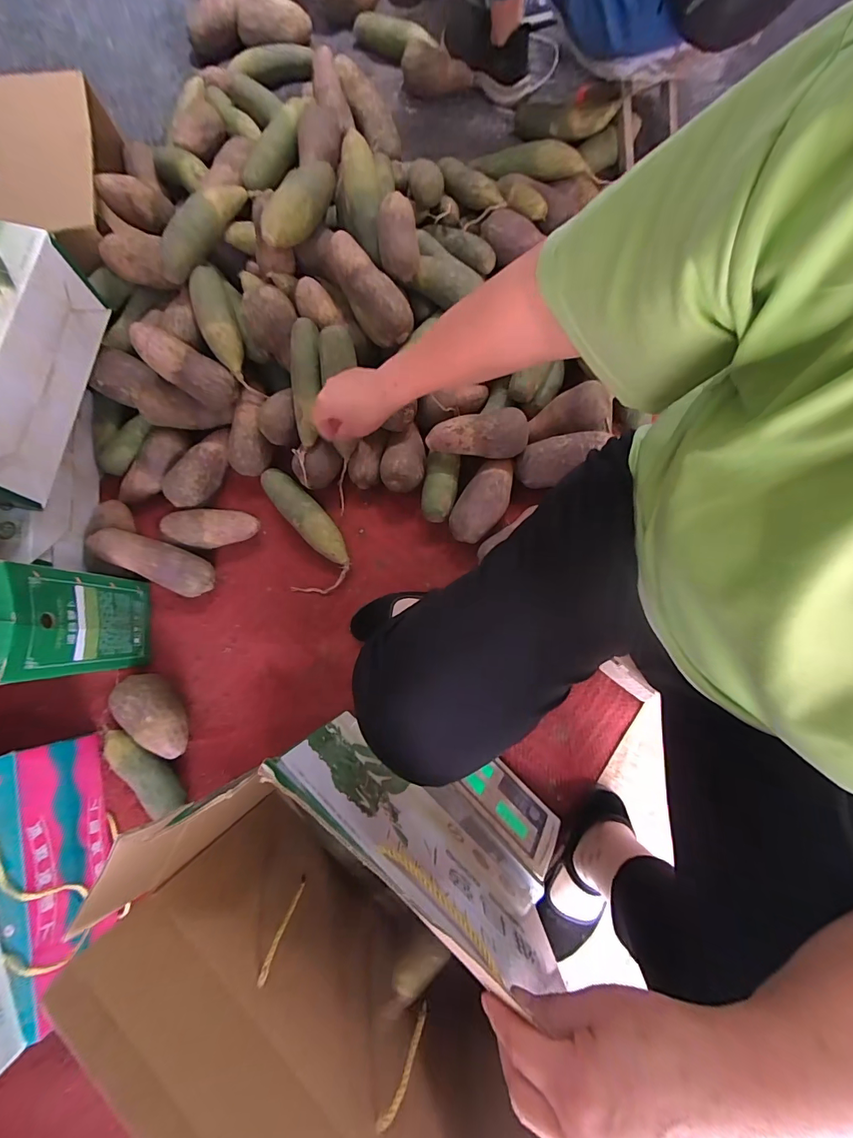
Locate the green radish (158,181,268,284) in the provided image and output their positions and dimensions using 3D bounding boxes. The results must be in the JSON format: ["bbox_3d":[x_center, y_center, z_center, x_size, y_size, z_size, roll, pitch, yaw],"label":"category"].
[{"bbox_3d":[-0.346,-0.556,0.657,0.062,0.062,0.216,20,81,3],"label":"green radish"}]

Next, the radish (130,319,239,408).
[{"bbox_3d":[-0.382,-0.319,0.659,0.156,0.060,0.060,30,78,-37],"label":"radish"}]

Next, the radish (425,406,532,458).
[{"bbox_3d":[0.081,-0.226,0.688,0.160,0.061,0.083,0,80,0],"label":"radish"}]

